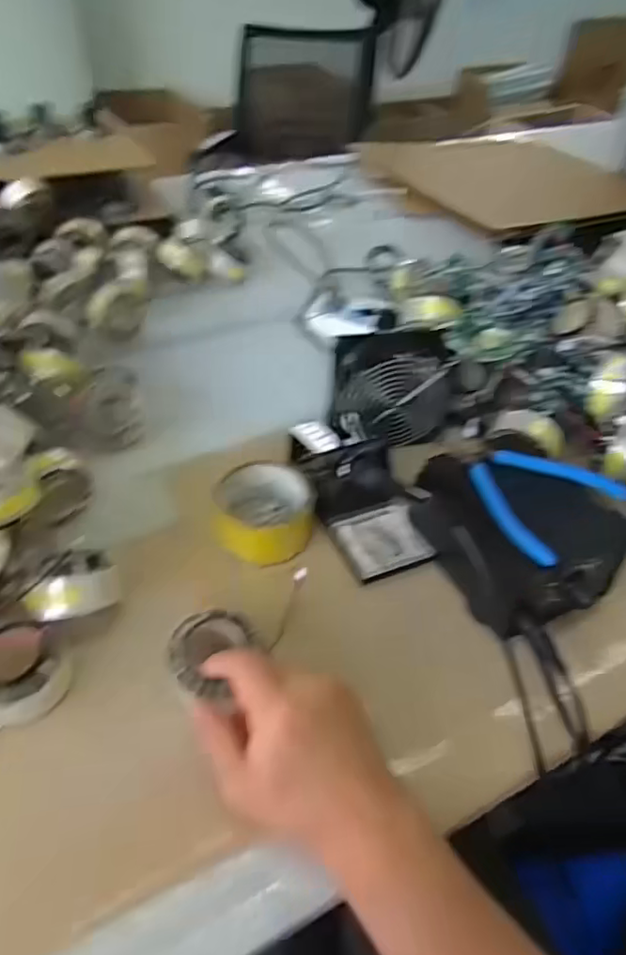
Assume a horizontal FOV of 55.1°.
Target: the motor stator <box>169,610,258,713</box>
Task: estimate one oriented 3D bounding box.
[{"bbox_3d":[-0.072,0.122,0.416,0.056,0.024,0.058,9,45,7],"label":"motor stator"}]

